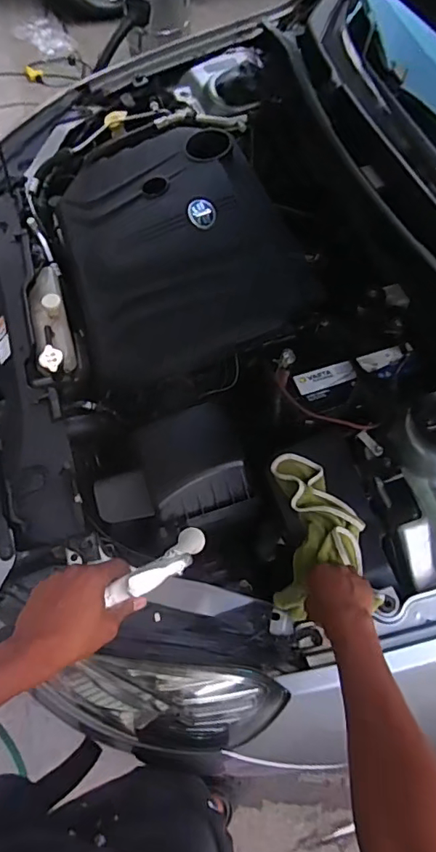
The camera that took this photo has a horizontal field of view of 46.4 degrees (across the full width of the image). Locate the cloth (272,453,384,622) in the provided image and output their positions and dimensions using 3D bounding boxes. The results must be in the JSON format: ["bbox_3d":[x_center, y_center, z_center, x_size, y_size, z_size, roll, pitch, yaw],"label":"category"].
[{"bbox_3d":[0.145,0.149,0.736,0.122,0.036,0.237,1,61,3],"label":"cloth"}]

